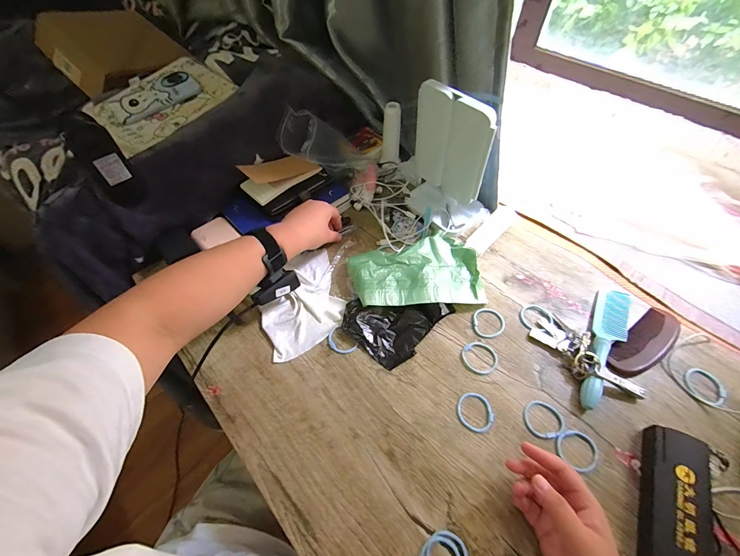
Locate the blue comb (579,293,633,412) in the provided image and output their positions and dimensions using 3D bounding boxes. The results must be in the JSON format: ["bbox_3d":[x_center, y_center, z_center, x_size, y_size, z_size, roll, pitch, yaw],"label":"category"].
[{"bbox_3d":[0.349,0.091,0.472,0.047,0.023,0.224,28,59,19],"label":"blue comb"}]

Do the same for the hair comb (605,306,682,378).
[{"bbox_3d":[0.414,0.093,0.482,0.152,0.012,0.050,-28,59,-18],"label":"hair comb"}]

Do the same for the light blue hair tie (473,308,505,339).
[{"bbox_3d":[0.183,0.069,0.503,0.051,0.004,0.049,0,54,0],"label":"light blue hair tie"}]

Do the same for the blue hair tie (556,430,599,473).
[{"bbox_3d":[0.259,0.215,0.403,0.047,0.007,0.046,0,54,0],"label":"blue hair tie"}]

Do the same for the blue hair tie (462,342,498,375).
[{"bbox_3d":[0.161,0.117,0.473,0.050,0.004,0.047,0,54,0],"label":"blue hair tie"}]

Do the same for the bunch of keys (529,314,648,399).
[{"bbox_3d":[0.311,0.110,0.462,0.067,0.026,0.149,-29,59,-19],"label":"bunch of keys"}]

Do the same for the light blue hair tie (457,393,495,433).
[{"bbox_3d":[0.139,0.177,0.426,0.044,0.005,0.048,0,54,0],"label":"light blue hair tie"}]

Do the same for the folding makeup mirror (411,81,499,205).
[{"bbox_3d":[0.127,-0.210,0.525,0.018,0.171,0.143,-35,61,-22],"label":"folding makeup mirror"}]

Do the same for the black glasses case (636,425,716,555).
[{"bbox_3d":[0.335,0.251,0.355,0.054,0.039,0.161,24,58,16],"label":"black glasses case"}]

